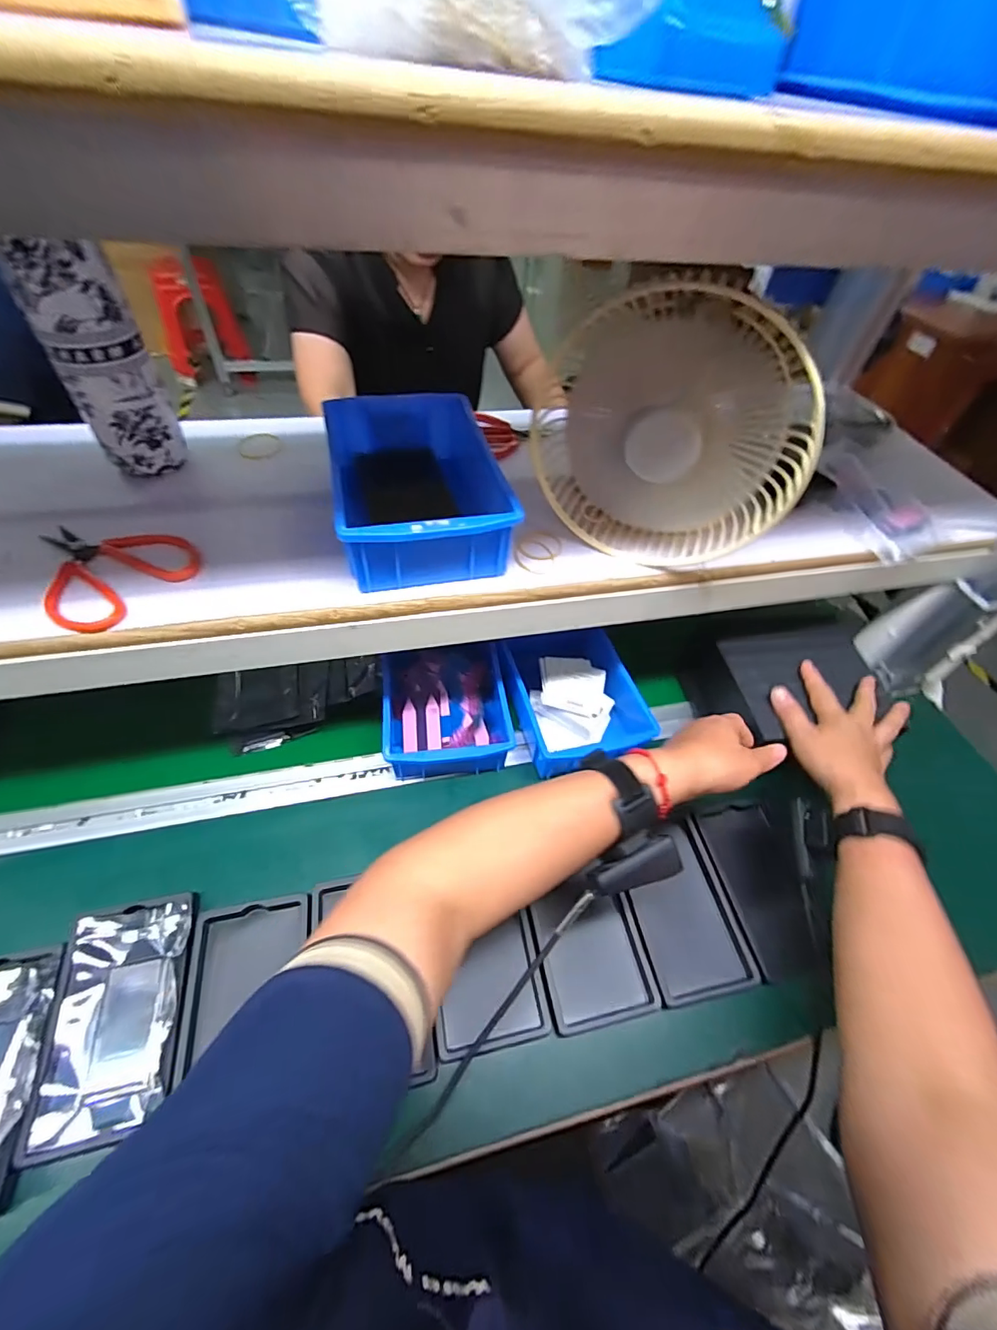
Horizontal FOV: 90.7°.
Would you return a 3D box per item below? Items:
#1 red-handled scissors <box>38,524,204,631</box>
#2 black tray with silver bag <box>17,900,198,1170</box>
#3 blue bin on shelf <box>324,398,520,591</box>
[{"bbox_3d":[-0.300,-0.075,0.374,0.111,0.010,0.101,26,54,15],"label":"red-handled scissors"},{"bbox_3d":[-0.295,0.273,0.387,0.093,0.026,0.154,-8,53,-12],"label":"black tray with silver bag"},{"bbox_3d":[-0.072,-0.155,0.423,0.126,0.060,0.206,-10,53,-13],"label":"blue bin on shelf"}]

